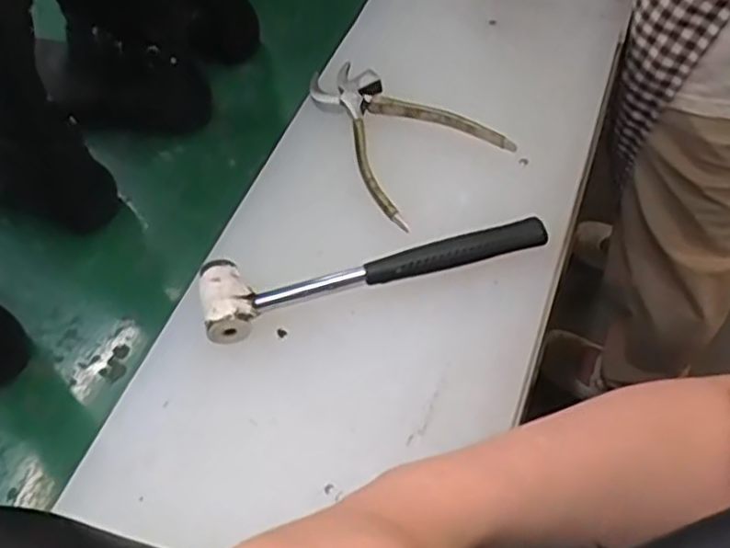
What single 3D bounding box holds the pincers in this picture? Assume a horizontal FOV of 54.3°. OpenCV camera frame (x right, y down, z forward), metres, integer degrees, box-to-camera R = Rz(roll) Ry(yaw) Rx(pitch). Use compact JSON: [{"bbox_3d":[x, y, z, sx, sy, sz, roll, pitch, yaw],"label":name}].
[{"bbox_3d":[0.020,-0.125,0.587,0.113,0.030,0.189,-31,57,-14],"label":"pincers"}]

